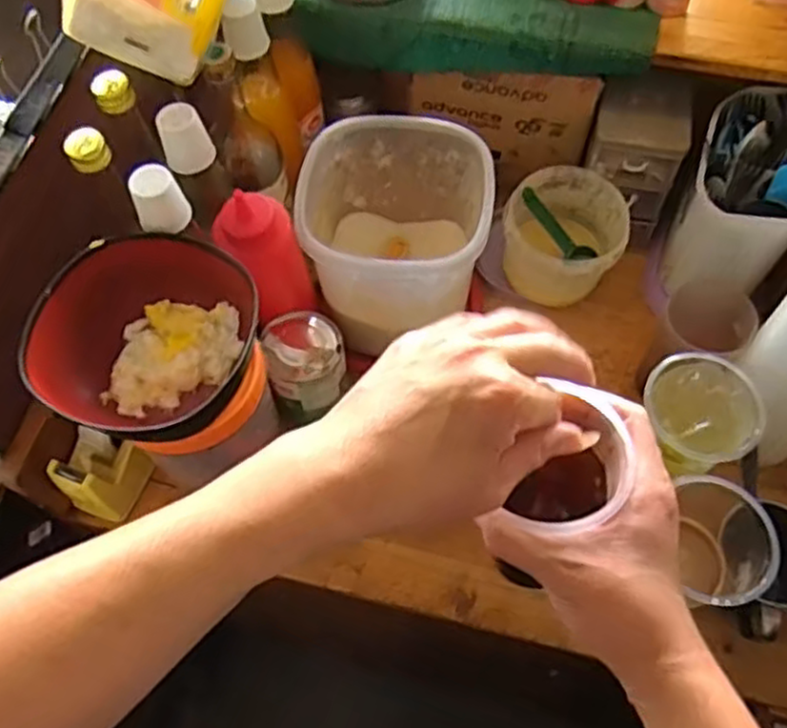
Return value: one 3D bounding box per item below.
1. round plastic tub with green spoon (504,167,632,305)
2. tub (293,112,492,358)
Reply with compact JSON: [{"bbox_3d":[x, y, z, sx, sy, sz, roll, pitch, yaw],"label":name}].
[{"bbox_3d":[0.171,-0.124,0.752,0.115,0.082,0.116,-1,64,2],"label":"round plastic tub with green spoon"},{"bbox_3d":[0.005,-0.121,0.688,0.165,0.141,0.168,2,64,3],"label":"tub"}]

